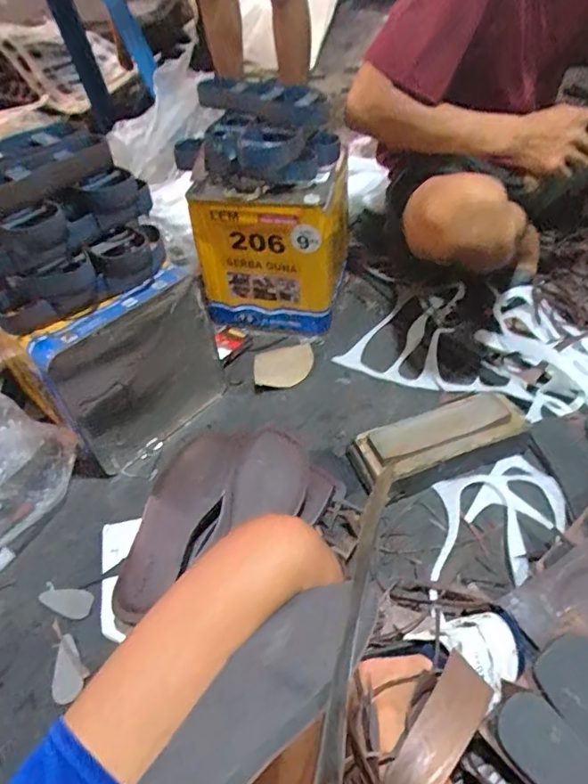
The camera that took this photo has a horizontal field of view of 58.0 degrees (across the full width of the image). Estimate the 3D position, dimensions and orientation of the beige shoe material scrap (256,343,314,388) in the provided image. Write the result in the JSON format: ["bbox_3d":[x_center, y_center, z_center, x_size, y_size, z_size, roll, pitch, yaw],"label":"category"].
[{"bbox_3d":[-0.017,-0.050,0.916,0.100,0.021,0.100,-7,47,0],"label":"beige shoe material scrap"}]

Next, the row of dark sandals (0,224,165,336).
[{"bbox_3d":[-0.293,-0.167,0.707,0.251,0.068,0.132,-24,50,-16],"label":"row of dark sandals"}]

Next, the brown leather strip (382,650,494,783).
[{"bbox_3d":[0.105,0.289,0.417,0.040,0.027,0.170,28,56,28],"label":"brown leather strip"}]

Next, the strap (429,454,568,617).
[{"bbox_3d":[0.246,0.166,0.673,0.237,0.022,0.160,-15,41,-13],"label":"strap"}]

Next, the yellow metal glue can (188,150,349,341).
[{"bbox_3d":[-0.035,-0.260,0.950,0.237,0.248,0.177,7,49,12],"label":"yellow metal glue can"}]

